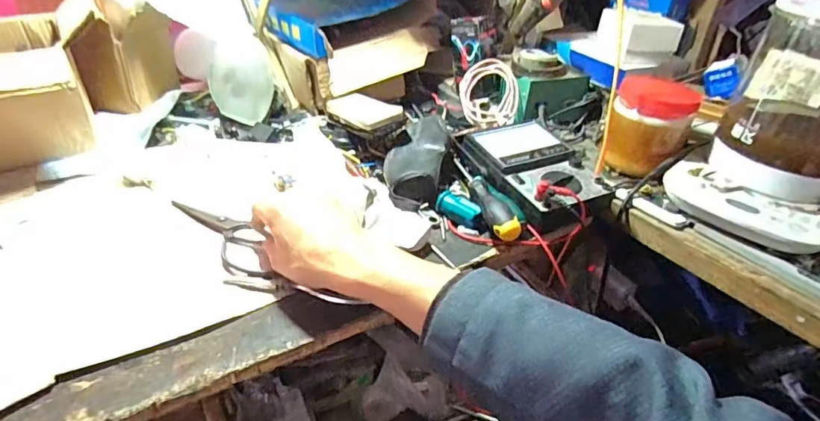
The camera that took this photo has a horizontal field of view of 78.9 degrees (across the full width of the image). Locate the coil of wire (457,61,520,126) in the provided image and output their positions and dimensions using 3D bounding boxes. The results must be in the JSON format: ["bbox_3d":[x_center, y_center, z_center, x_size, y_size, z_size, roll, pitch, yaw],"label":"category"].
[{"bbox_3d":[0.117,-0.172,0.740,0.087,0.029,0.098,-20,82,-2],"label":"coil of wire"}]

